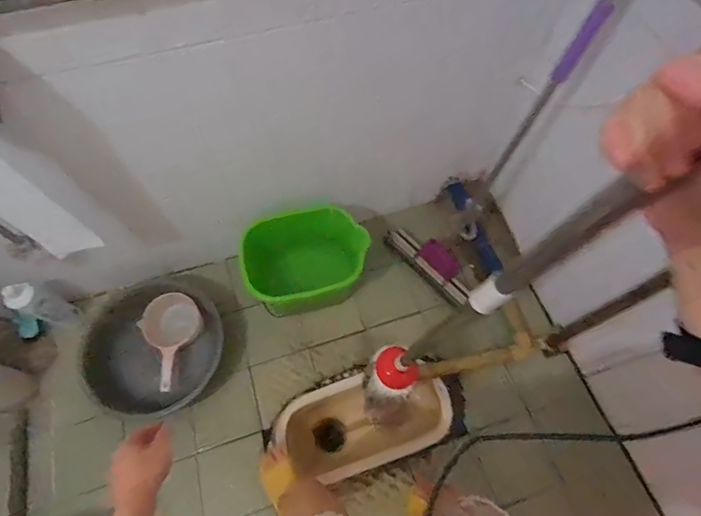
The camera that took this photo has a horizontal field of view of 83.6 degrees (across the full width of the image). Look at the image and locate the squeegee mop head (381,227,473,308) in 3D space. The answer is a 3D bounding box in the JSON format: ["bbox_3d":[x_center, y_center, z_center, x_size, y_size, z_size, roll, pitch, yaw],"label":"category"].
[{"bbox_3d":[0.286,0.018,1.353,0.127,0.083,0.371,-40,71,-17],"label":"squeegee mop head"}]

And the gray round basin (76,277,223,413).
[{"bbox_3d":[-0.621,0.286,1.237,0.407,0.147,0.392,-35,70,-16],"label":"gray round basin"}]

